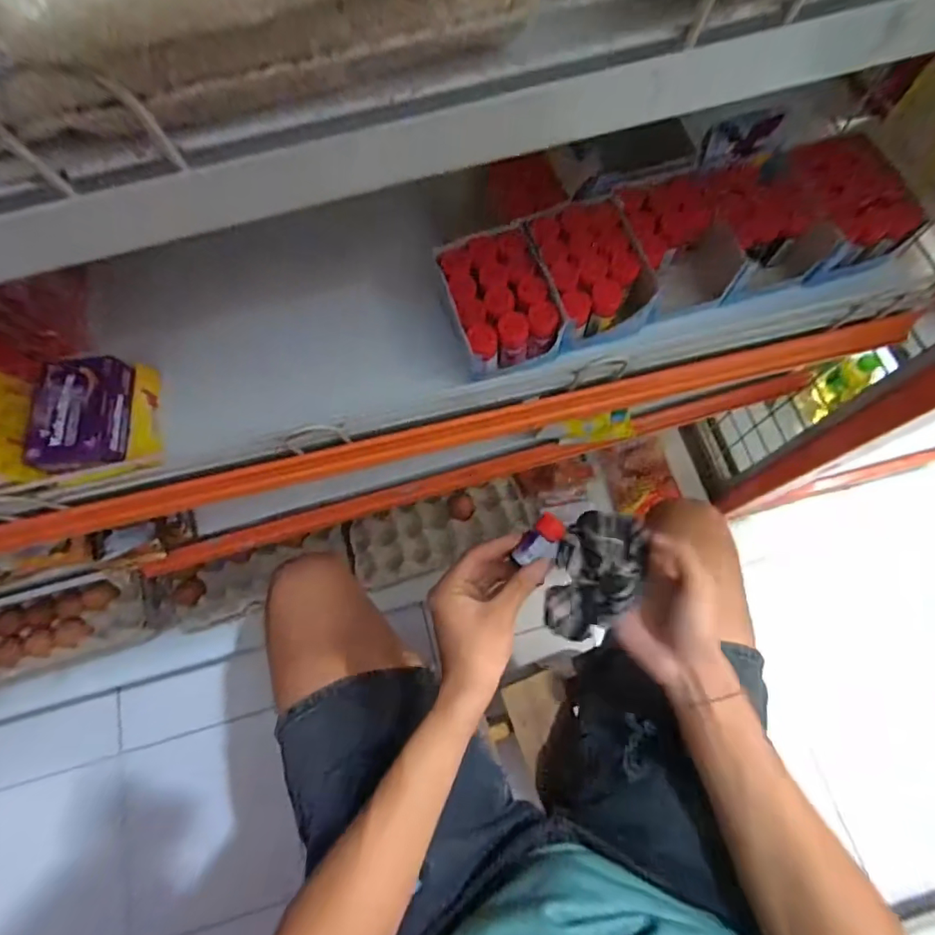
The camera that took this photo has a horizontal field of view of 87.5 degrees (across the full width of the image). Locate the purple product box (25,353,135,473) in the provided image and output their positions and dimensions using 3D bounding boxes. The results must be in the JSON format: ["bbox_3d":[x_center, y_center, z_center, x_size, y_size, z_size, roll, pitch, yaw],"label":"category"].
[{"bbox_3d":[-0.301,-0.043,0.381,0.064,0.023,0.084,-7,72,-1],"label":"purple product box"}]

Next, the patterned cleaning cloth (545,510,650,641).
[{"bbox_3d":[0.114,0.094,0.432,0.075,0.071,0.111,14,73,6],"label":"patterned cleaning cloth"}]

